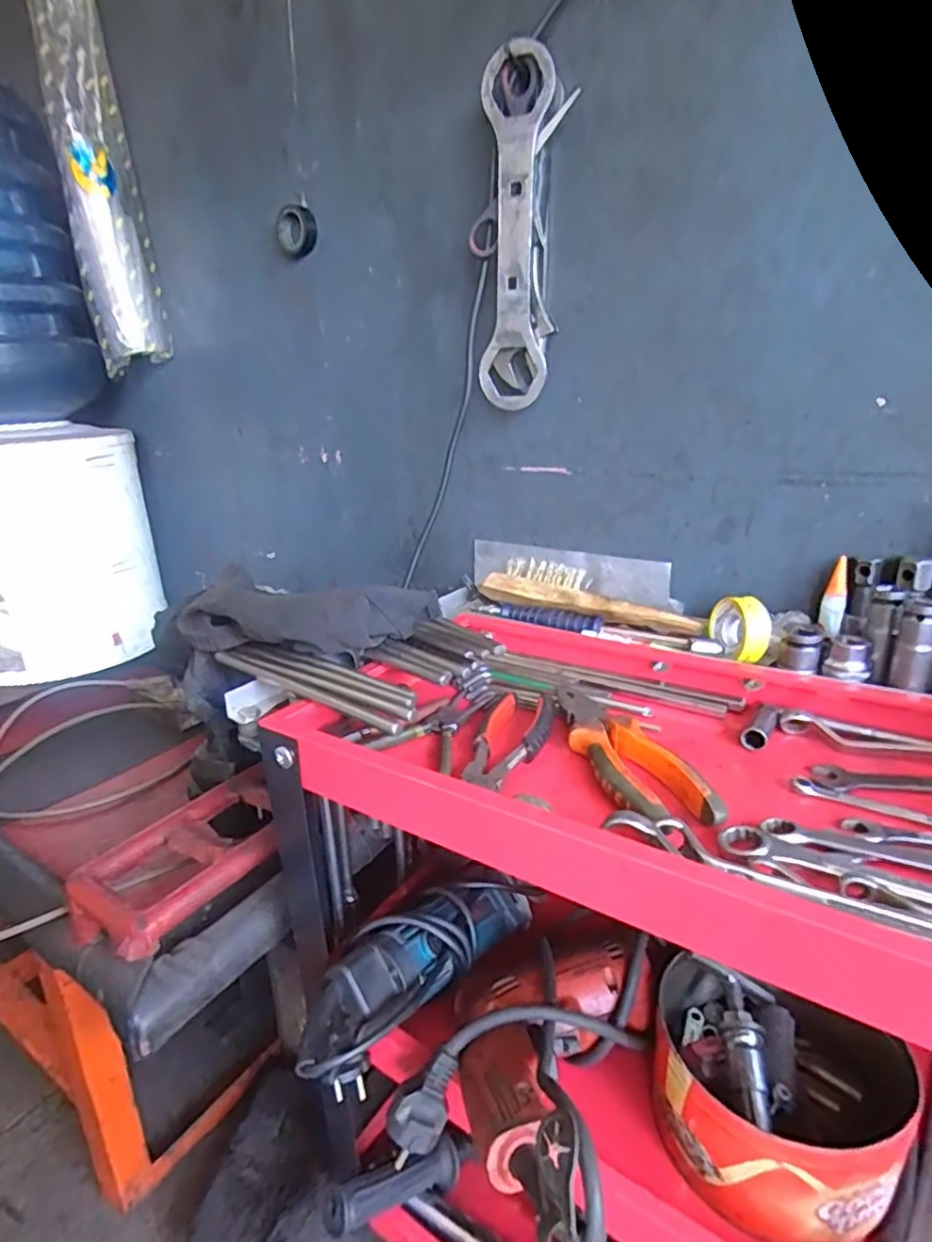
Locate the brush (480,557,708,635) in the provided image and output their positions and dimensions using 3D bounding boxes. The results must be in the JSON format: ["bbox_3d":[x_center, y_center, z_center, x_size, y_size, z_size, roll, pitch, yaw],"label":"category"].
[{"bbox_3d":[0.109,-0.020,0.614,0.226,0.051,0.046,10,23,33],"label":"brush"}]

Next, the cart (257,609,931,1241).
[{"bbox_3d":[0.124,0.295,0.480,0.512,0.505,0.307,7,22,27],"label":"cart"}]

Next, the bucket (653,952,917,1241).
[{"bbox_3d":[0.202,0.303,0.424,0.149,0.072,0.139,-3,19,1],"label":"bucket"}]

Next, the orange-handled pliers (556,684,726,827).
[{"bbox_3d":[0.100,0.086,0.443,0.060,0.021,0.177,-7,20,-12],"label":"orange-handled pliers"}]

